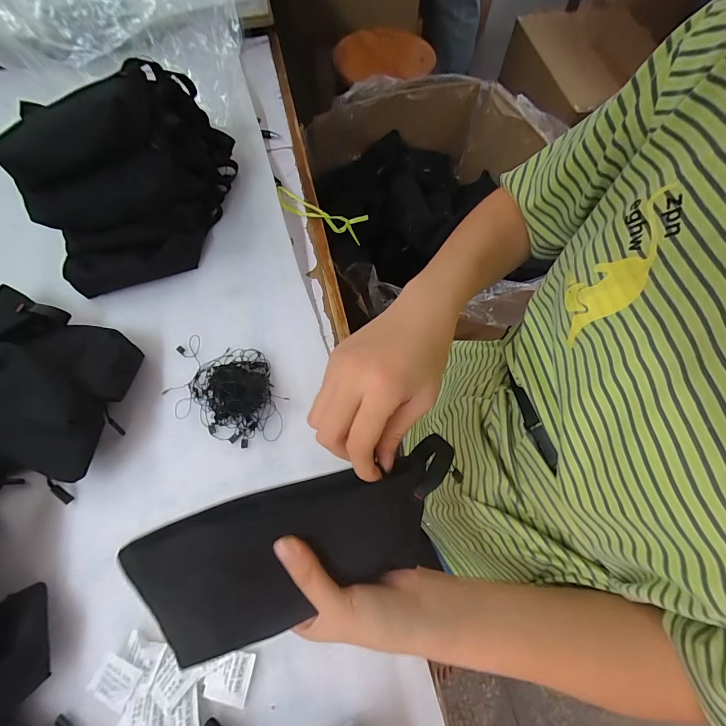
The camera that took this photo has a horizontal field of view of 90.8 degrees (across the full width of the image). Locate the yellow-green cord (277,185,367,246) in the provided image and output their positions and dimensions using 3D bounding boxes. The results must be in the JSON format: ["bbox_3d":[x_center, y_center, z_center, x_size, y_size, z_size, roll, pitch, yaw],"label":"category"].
[{"bbox_3d":[-0.065,-0.233,0.563,0.147,0.038,0.045,16,66,-16],"label":"yellow-green cord"}]

